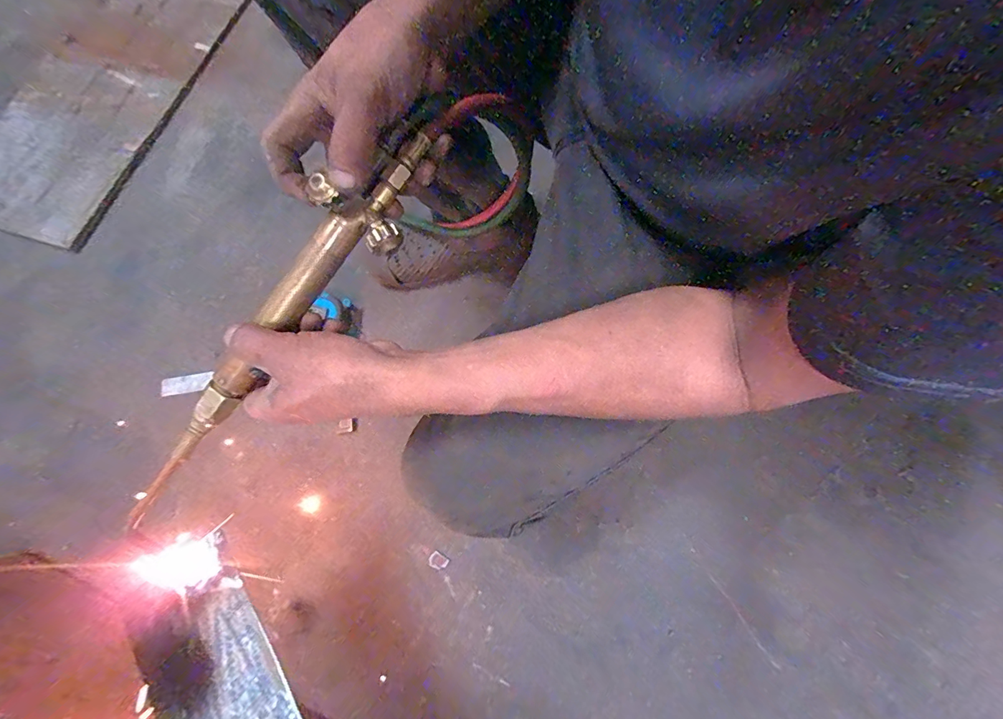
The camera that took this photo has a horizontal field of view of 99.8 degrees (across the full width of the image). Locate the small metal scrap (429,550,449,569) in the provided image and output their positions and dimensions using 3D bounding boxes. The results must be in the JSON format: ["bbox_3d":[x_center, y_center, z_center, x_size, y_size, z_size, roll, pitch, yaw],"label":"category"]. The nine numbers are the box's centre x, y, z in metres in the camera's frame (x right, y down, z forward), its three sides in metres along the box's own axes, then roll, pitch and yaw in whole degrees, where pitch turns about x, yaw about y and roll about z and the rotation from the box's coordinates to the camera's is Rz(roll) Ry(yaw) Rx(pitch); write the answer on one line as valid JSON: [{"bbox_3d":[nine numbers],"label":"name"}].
[{"bbox_3d":[-0.084,0.269,0.563,0.025,0.004,0.019,28,73,10],"label":"small metal scrap"}]

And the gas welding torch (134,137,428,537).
[{"bbox_3d":[-0.174,-0.014,0.308,0.051,0.040,0.363,42,97,14],"label":"gas welding torch"}]

